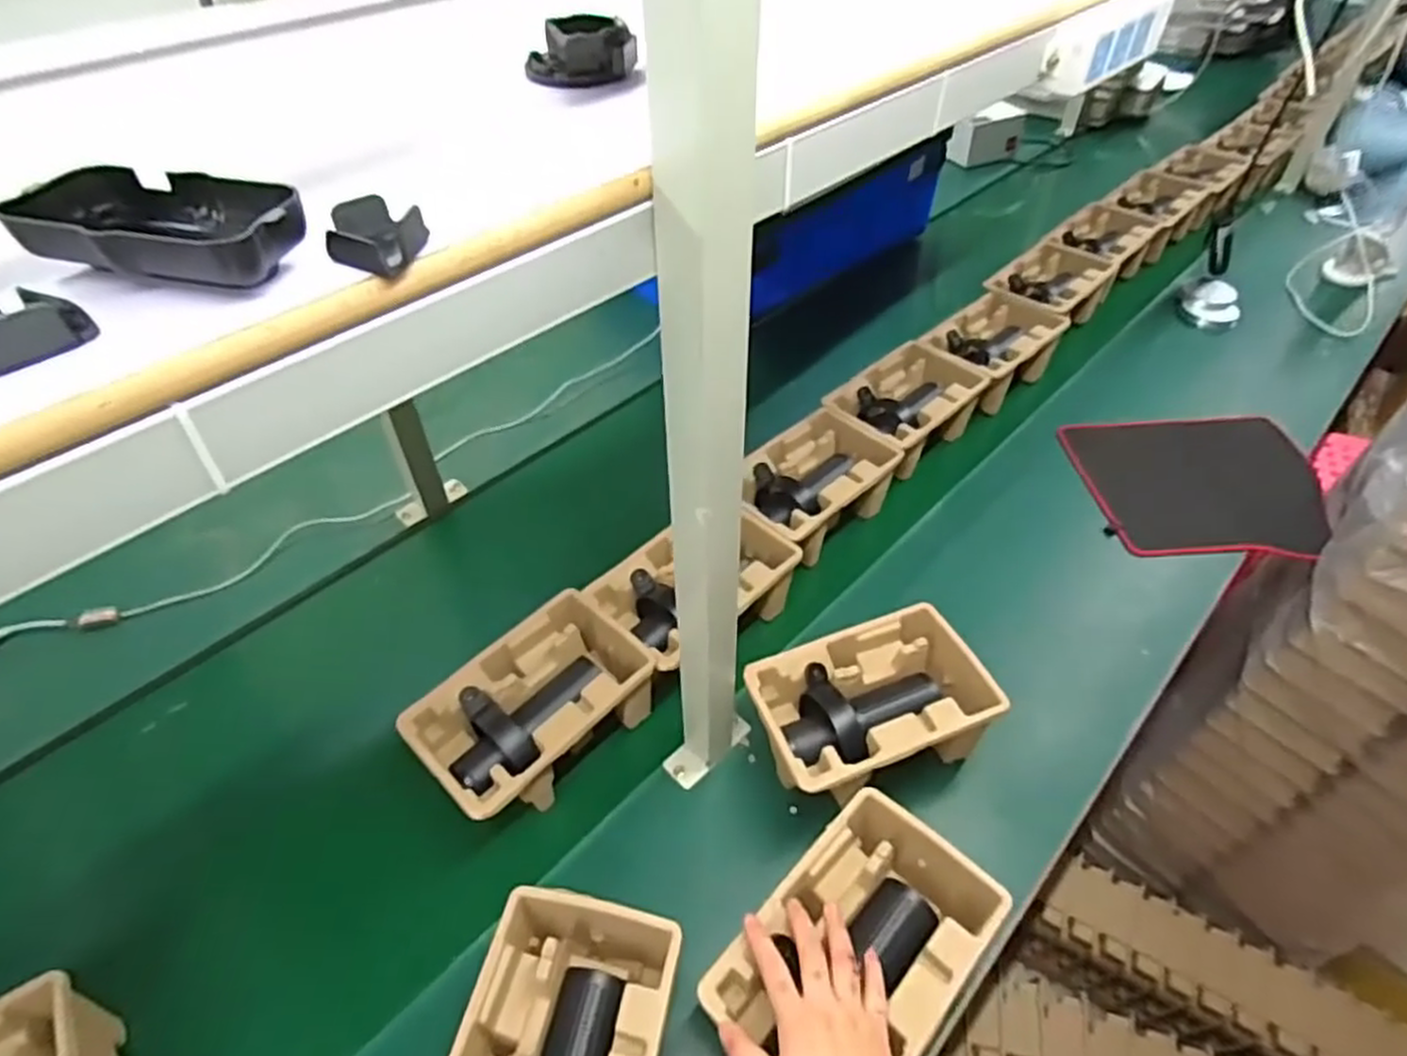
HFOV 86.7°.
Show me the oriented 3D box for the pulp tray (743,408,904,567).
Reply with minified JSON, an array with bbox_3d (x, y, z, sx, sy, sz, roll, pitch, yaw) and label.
[{"bbox_3d":[0.137,-0.042,1.007,0.152,0.110,0.233,32,55,26],"label":"pulp tray"}]

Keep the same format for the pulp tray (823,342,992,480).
[{"bbox_3d":[0.296,-0.163,1.127,0.158,0.124,0.228,31,55,26],"label":"pulp tray"}]

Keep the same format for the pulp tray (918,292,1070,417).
[{"bbox_3d":[0.462,-0.278,1.233,0.223,0.122,0.151,-33,56,-27],"label":"pulp tray"}]

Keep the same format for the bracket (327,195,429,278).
[{"bbox_3d":[-0.134,-0.121,0.307,0.035,0.016,0.031,19,50,17],"label":"bracket"}]

